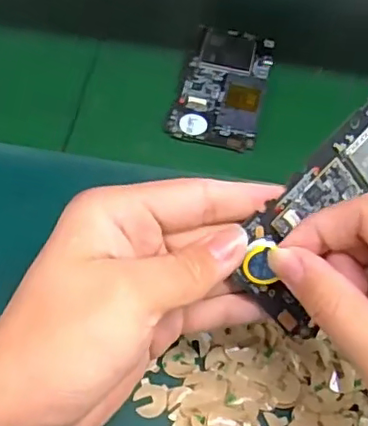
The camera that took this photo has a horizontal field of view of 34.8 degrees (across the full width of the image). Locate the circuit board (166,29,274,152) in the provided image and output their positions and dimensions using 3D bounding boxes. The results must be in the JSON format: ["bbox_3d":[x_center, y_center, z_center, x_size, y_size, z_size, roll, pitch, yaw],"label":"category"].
[{"bbox_3d":[0.031,-0.102,0.449,0.064,0.011,0.121,10,52,10],"label":"circuit board"}]

